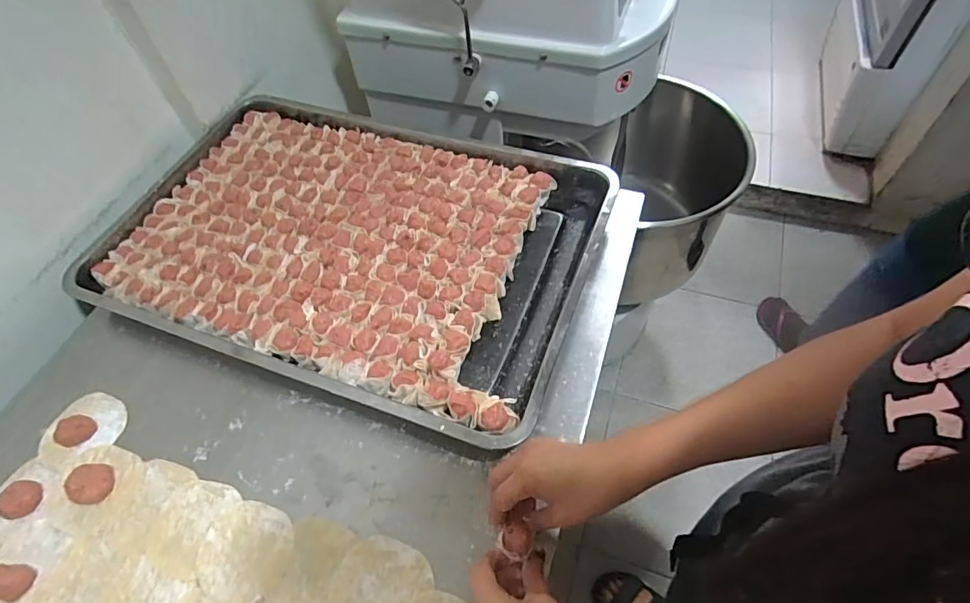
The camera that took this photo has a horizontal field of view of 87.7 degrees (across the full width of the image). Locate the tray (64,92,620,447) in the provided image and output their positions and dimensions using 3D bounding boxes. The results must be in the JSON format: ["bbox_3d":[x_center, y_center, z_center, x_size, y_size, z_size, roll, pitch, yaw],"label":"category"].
[{"bbox_3d":[-0.168,-0.076,0.636,0.583,0.051,0.387,15,58,15],"label":"tray"}]

